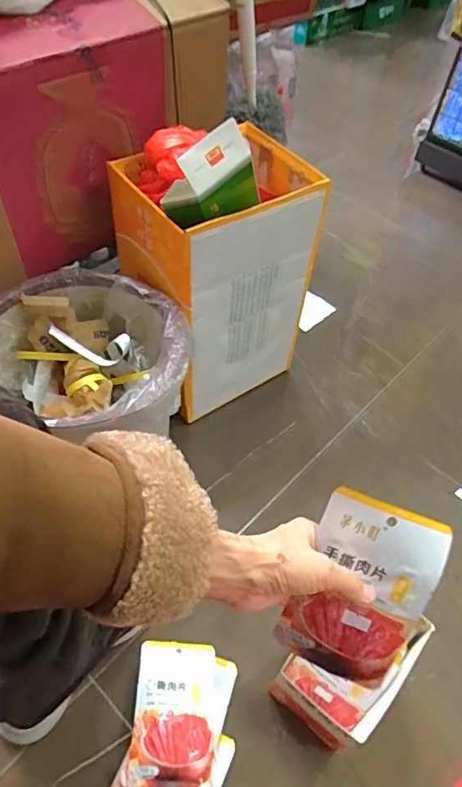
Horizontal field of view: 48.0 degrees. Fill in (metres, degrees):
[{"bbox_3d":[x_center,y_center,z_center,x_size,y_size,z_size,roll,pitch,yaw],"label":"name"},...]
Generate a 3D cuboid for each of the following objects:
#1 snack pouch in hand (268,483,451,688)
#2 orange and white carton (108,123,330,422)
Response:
[{"bbox_3d":[0.103,0.161,0.419,0.096,0.159,0.014,21,19,11],"label":"snack pouch in hand"},{"bbox_3d":[-0.022,-0.193,0.840,0.251,0.422,0.214,-27,59,-23],"label":"orange and white carton"}]

